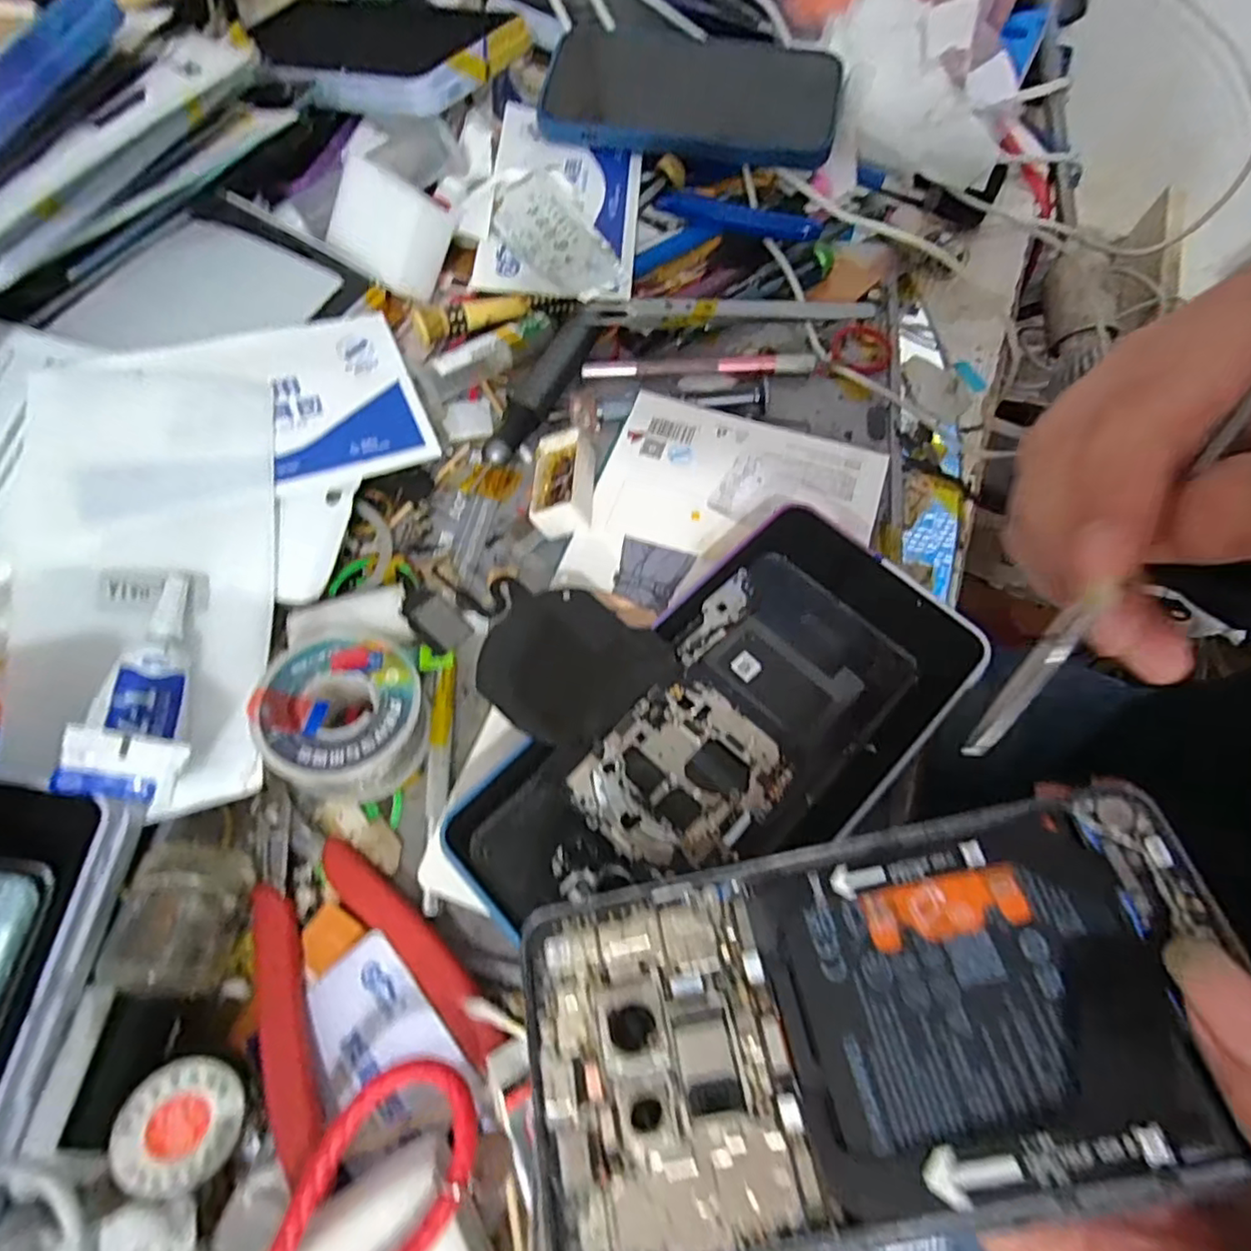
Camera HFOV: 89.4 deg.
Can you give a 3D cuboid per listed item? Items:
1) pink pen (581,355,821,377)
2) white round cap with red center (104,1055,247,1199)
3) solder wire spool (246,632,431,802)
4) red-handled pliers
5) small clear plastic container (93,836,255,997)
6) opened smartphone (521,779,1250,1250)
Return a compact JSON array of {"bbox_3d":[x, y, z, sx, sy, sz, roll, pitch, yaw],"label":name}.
[{"bbox_3d":[0.037,-0.132,0.321,0.117,0.007,0.008,0,64,1],"label":"pink pen"},{"bbox_3d":[-0.124,0.139,0.177,0.030,0.009,0.030,10,68,-26],"label":"white round cap with red center"},{"bbox_3d":[-0.099,0.033,0.226,0.051,0.032,0.054,0,64,1],"label":"solder wire spool"},{"bbox_3d":[-0.096,0.106,0.202,0.065,0.012,0.106,-36,68,-16],"label":"red-handled pliers"},{"bbox_3d":[-0.141,0.092,0.201,0.031,0.026,0.041,4,64,3],"label":"small clear plastic container"},{"bbox_3d":[0.055,0.087,0.143,0.158,0.009,0.075,-17,64,2],"label":"opened smartphone"}]

